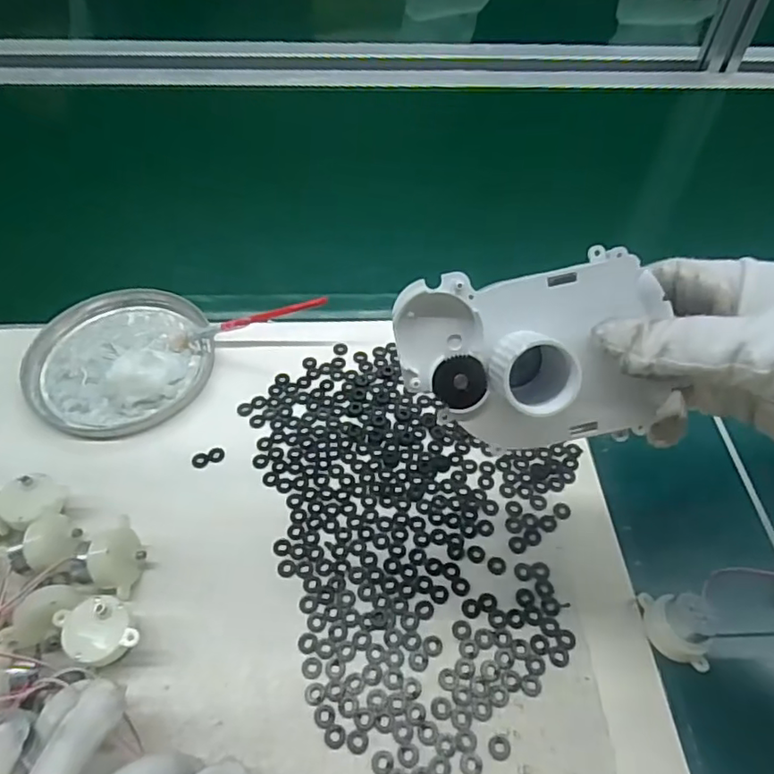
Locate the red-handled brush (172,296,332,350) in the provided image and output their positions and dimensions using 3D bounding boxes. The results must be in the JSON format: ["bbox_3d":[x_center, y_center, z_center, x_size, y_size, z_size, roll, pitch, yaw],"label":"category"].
[{"bbox_3d":[-0.102,-0.048,0.431,0.121,0.013,0.013,-14,52,9],"label":"red-handled brush"}]

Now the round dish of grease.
[{"bbox_3d":[-0.197,-0.026,0.429,0.126,0.022,0.129,-37,62,-25],"label":"round dish of grease"}]

